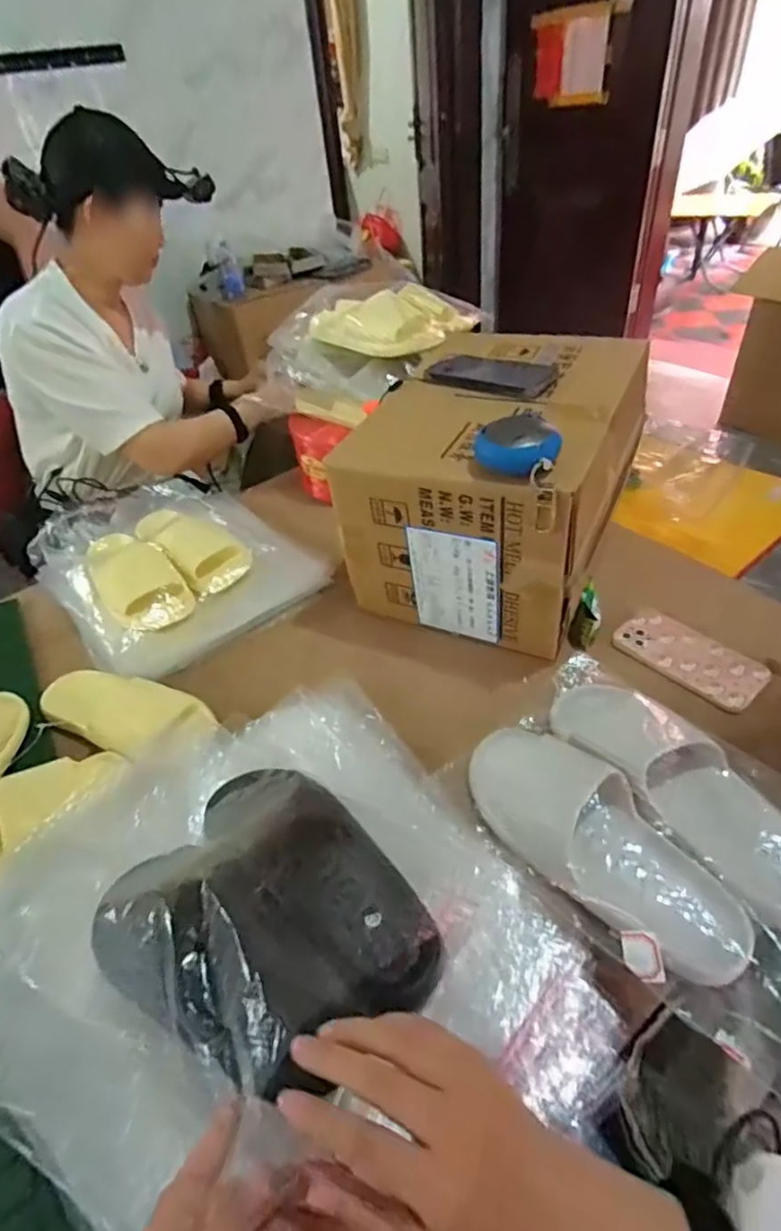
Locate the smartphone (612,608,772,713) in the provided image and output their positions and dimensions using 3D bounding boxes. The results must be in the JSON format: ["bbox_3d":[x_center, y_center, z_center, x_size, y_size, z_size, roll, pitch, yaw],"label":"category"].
[{"bbox_3d":[0.354,0.045,0.688,0.095,0.016,0.161,-34,49,-25],"label":"smartphone"}]

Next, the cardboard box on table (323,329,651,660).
[{"bbox_3d":[0.145,-0.184,0.774,0.290,0.250,0.361,16,48,24],"label":"cardboard box on table"}]

